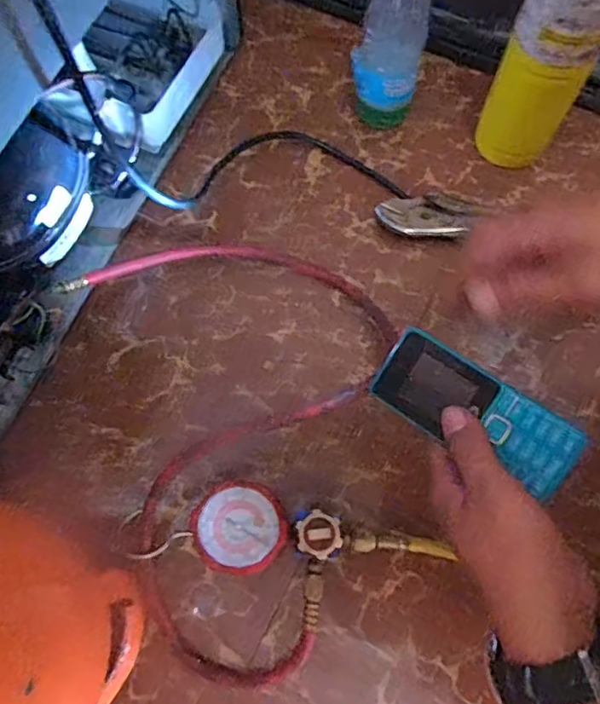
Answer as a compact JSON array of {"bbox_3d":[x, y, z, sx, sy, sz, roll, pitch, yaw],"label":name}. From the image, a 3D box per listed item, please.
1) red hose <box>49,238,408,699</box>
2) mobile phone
[{"bbox_3d":[-0.079,0.058,0.482,0.267,0.091,0.373,16,73,7],"label":"red hose"},{"bbox_3d":[0.109,0.037,0.358,0.125,0.017,0.051,36,76,12],"label":"mobile phone"}]

